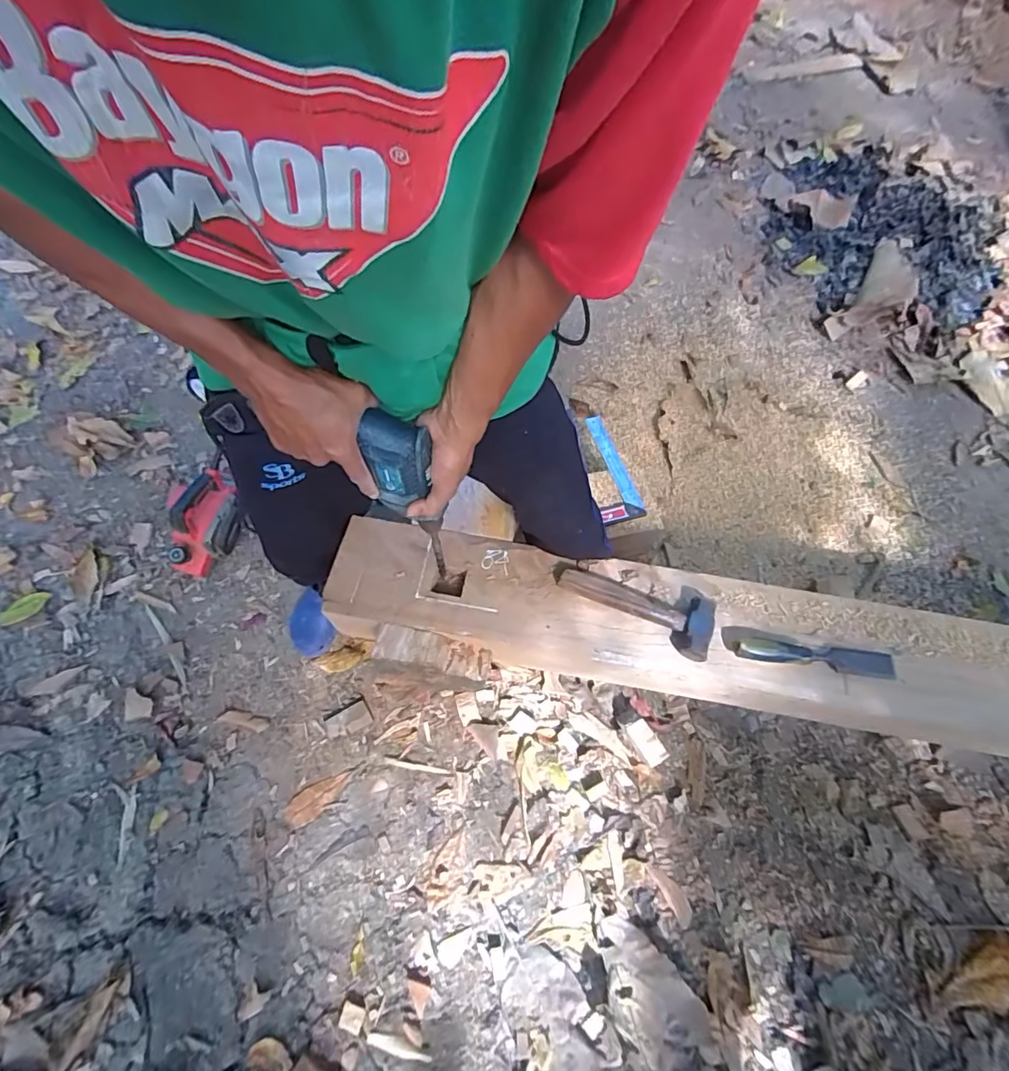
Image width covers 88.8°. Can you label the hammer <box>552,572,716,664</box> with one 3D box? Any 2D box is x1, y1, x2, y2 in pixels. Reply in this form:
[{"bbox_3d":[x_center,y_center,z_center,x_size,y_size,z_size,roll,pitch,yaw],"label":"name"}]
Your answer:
[{"bbox_3d":[0.198,0.098,0.781,0.236,0.035,0.090,25,67,11],"label":"hammer"}]

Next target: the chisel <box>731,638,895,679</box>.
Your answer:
[{"bbox_3d":[0.450,0.174,0.741,0.230,0.030,0.037,5,65,2],"label":"chisel"}]

